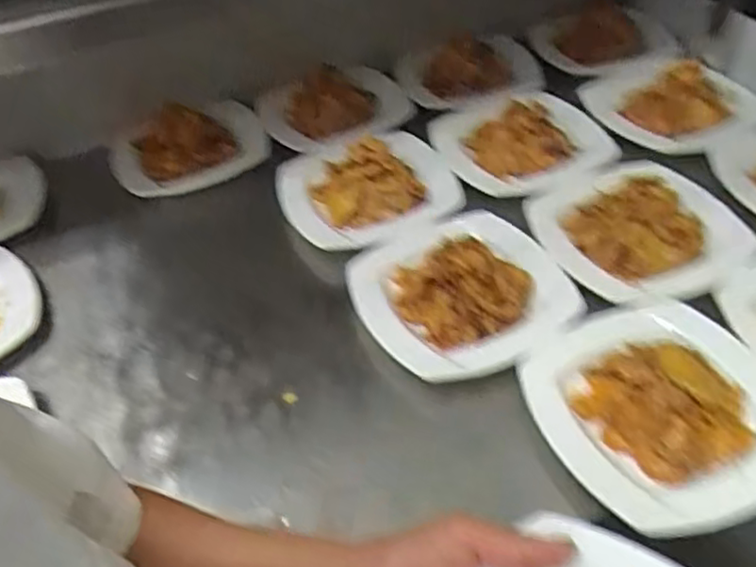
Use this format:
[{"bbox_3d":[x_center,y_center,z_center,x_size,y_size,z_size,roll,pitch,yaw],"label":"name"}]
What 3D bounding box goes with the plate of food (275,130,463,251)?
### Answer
[{"bbox_3d":[-0.013,-0.135,0.799,0.207,0.062,0.186,-16,44,-9],"label":"plate of food"}]

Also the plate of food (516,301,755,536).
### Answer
[{"bbox_3d":[0.244,0.096,0.563,0.203,0.055,0.206,-19,45,-13],"label":"plate of food"}]

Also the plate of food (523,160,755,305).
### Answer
[{"bbox_3d":[0.284,-0.078,0.713,0.201,0.056,0.204,-21,45,-14],"label":"plate of food"}]

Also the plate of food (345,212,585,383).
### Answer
[{"bbox_3d":[0.082,-0.007,0.669,0.202,0.069,0.202,-5,48,5],"label":"plate of food"}]

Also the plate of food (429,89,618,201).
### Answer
[{"bbox_3d":[0.178,-0.183,0.795,0.197,0.043,0.160,-20,45,-14],"label":"plate of food"}]

